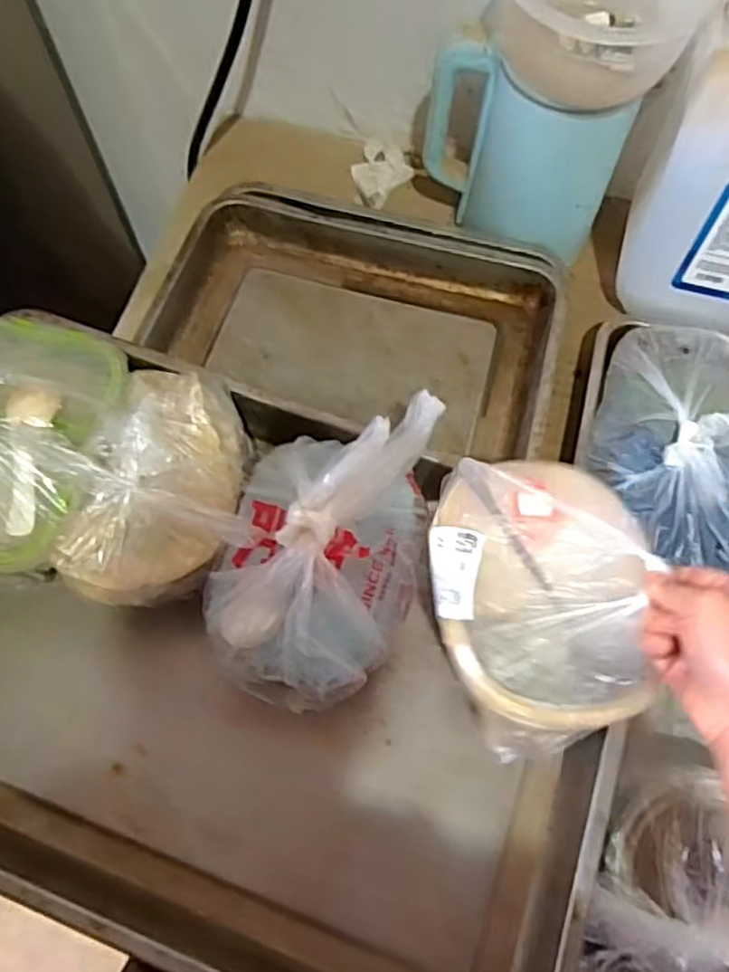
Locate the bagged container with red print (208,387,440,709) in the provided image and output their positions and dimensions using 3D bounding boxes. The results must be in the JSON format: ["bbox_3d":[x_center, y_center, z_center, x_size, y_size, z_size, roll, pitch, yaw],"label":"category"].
[{"bbox_3d":[-0.030,0.041,0.496,0.133,0.121,0.214,14,70,7],"label":"bagged container with red print"}]

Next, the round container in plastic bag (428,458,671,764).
[{"bbox_3d":[0.115,0.063,0.445,0.135,0.051,0.178,-6,69,-1],"label":"round container in plastic bag"}]

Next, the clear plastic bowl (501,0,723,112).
[{"bbox_3d":[0.199,-0.416,0.594,0.185,0.082,0.151,31,73,13],"label":"clear plastic bowl"}]

